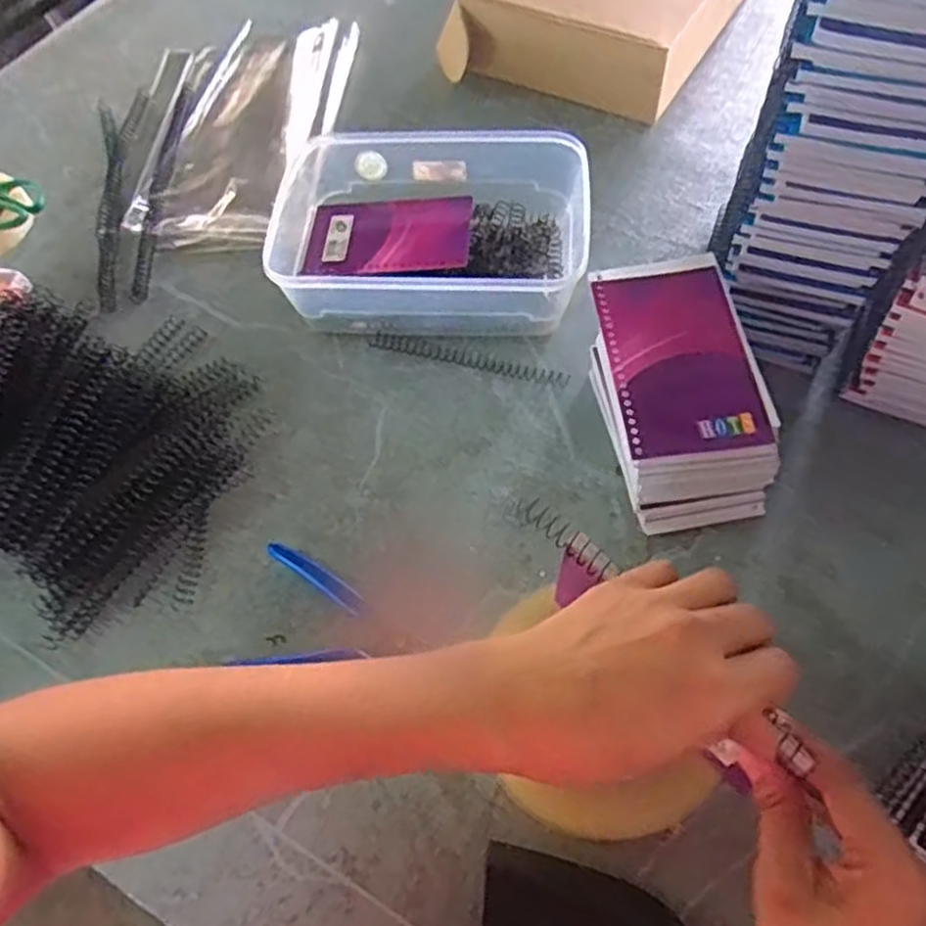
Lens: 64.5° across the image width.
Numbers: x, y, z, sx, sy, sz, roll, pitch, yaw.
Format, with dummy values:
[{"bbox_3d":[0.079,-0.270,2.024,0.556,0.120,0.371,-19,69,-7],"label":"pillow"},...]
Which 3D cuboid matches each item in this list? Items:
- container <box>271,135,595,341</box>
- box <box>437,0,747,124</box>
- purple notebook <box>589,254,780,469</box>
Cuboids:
[{"bbox_3d":[-0.027,-0.188,0.590,0.244,0.068,0.192,6,62,7],"label":"container"},{"bbox_3d":[0.148,-0.468,0.731,0.214,0.082,0.312,28,67,17],"label":"box"},{"bbox_3d":[0.128,-0.067,0.442,0.083,0.013,0.140,-6,61,0],"label":"purple notebook"}]

